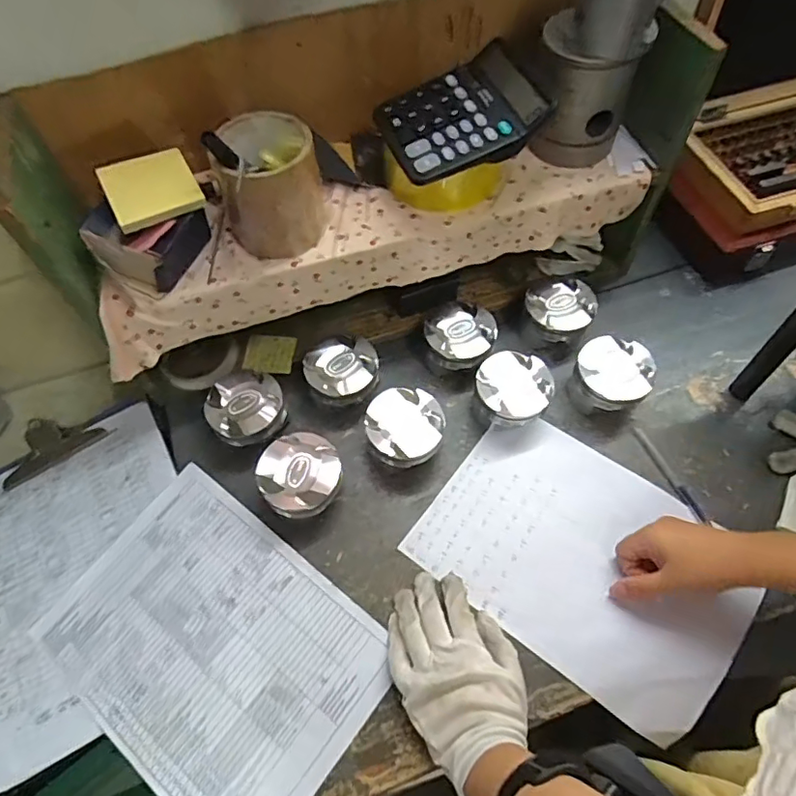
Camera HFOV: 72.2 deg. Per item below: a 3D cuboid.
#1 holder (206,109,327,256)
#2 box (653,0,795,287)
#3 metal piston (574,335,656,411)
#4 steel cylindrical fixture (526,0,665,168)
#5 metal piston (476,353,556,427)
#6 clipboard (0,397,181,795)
[{"bbox_3d":[-0.114,-0.194,0.494,0.093,0.095,0.085,-18,60,-8],"label":"holder"},{"bbox_3d":[0.539,-0.365,0.681,0.421,0.266,0.258,-16,60,-7],"label":"box"},{"bbox_3d":[0.231,-0.020,0.596,0.079,0.053,0.084,21,62,14],"label":"metal piston"},{"bbox_3d":[0.180,-0.307,0.506,0.090,0.174,0.077,17,61,12],"label":"steel cylindrical fixture"},{"bbox_3d":[0.122,-0.005,0.587,0.077,0.055,0.082,12,60,9],"label":"metal piston"},{"bbox_3d":[-0.315,0.159,0.540,0.227,0.021,0.318,-25,63,-13],"label":"clipboard"}]

